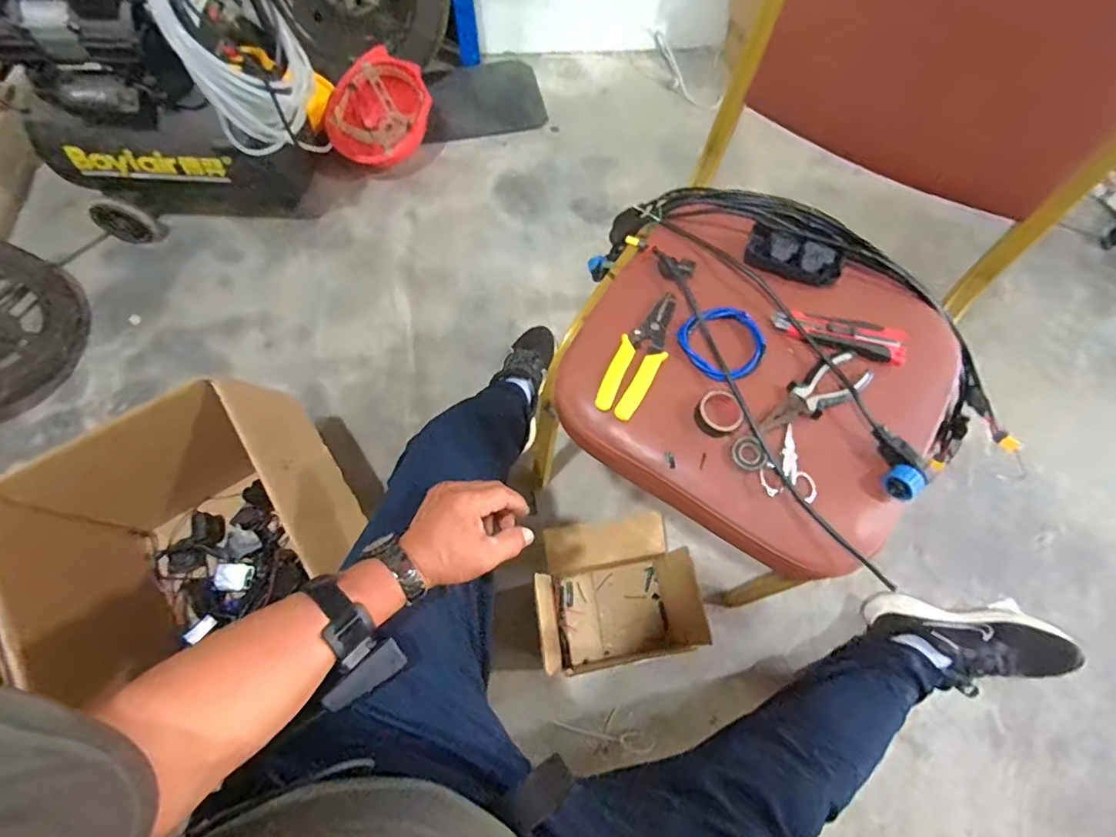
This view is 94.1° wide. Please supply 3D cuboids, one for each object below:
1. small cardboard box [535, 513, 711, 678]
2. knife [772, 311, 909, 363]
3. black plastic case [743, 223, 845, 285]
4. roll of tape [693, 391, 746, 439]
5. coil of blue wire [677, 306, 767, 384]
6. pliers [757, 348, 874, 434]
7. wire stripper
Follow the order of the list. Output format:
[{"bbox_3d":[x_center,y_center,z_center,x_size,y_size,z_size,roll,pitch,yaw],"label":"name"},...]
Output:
[{"bbox_3d":[0.089,0.281,0.839,0.240,0.162,0.216,-10,70,-3],"label":"small cardboard box"},{"bbox_3d":[0.313,-0.096,0.575,0.140,0.015,0.043,20,70,6],"label":"knife"},{"bbox_3d":[0.276,-0.189,0.610,0.107,0.018,0.048,25,71,8],"label":"black plastic case"},{"bbox_3d":[0.165,-0.005,0.530,0.045,0.016,0.044,0,69,-1],"label":"roll of tape"},{"bbox_3d":[0.181,-0.085,0.568,0.086,0.014,0.087,0,69,-1],"label":"coil of blue wire"},{"bbox_3d":[0.267,-0.025,0.550,0.141,0.015,0.047,-29,73,-12],"label":"pliers"},{"bbox_3d":[0.092,-0.071,0.564,0.048,0.007,0.156,27,71,8],"label":"wire stripper"}]

